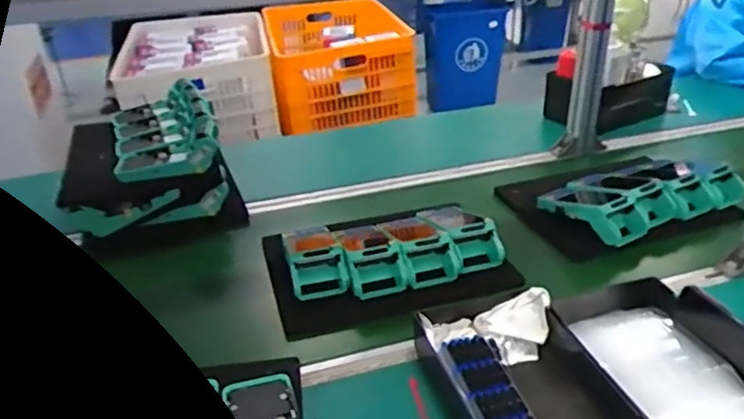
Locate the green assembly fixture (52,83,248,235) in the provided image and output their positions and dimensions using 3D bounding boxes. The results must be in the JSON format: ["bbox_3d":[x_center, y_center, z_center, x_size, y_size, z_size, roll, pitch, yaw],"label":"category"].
[{"bbox_3d":[-0.401,-0.088,1.079,0.250,0.150,0.325,-13,31,-17],"label":"green assembly fixture"}]

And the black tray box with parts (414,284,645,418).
[{"bbox_3d":[0.175,0.196,0.661,0.186,0.059,0.261,-10,30,-12],"label":"black tray box with parts"}]

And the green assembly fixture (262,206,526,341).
[{"bbox_3d":[0.019,0.054,0.902,0.334,0.052,0.242,-10,31,-13],"label":"green assembly fixture"}]

